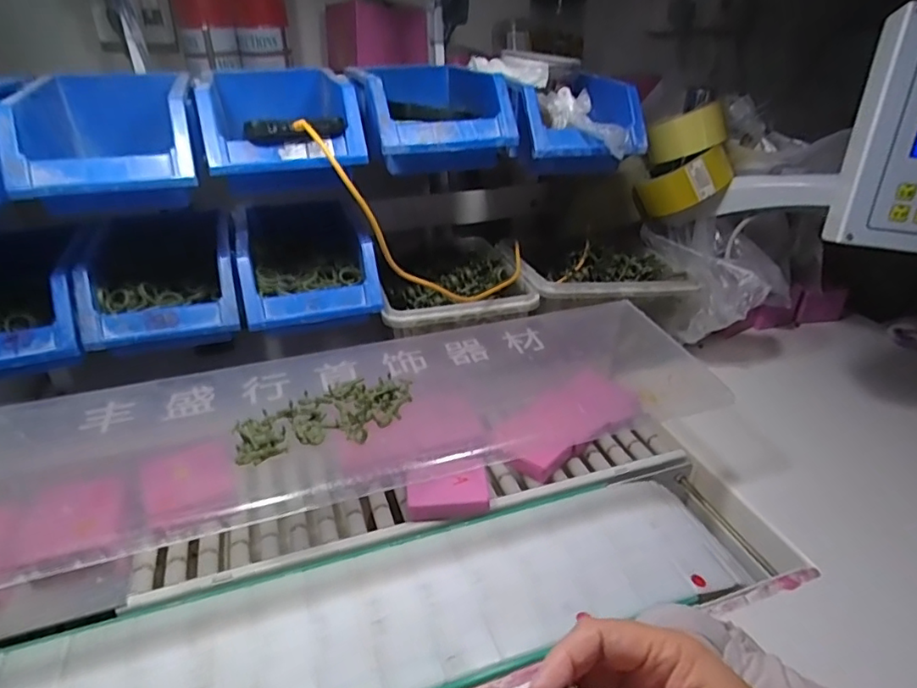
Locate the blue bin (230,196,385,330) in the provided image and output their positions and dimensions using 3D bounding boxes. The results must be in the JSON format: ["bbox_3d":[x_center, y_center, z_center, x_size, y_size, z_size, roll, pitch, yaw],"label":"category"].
[{"bbox_3d":[-0.156,-0.090,0.564,0.128,0.067,0.190,-11,32,-17],"label":"blue bin"}]

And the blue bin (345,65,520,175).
[{"bbox_3d":[-0.026,-0.223,0.539,0.123,0.070,0.195,-6,31,-10],"label":"blue bin"}]

